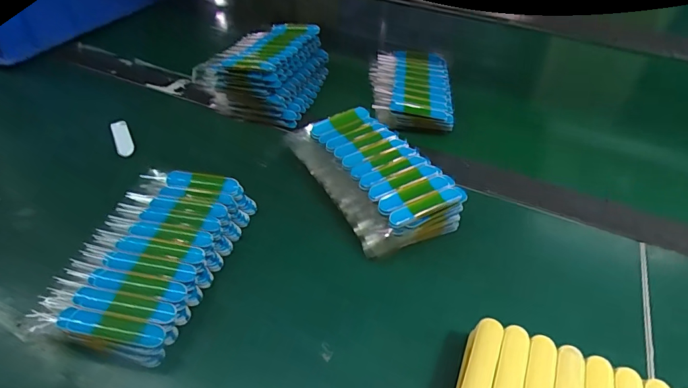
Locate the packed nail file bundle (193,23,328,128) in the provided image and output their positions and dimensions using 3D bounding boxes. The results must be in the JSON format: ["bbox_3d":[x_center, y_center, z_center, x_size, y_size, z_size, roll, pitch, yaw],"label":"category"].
[{"bbox_3d":[-0.081,-0.149,0.497,0.118,0.055,0.170,19,45,16],"label":"packed nail file bundle"}]

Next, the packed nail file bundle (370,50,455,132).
[{"bbox_3d":[0.080,-0.132,0.515,0.092,0.022,0.162,6,43,2],"label":"packed nail file bundle"}]

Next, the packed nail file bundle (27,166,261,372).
[{"bbox_3d":[-0.140,0.041,0.320,0.093,0.028,0.155,12,44,9],"label":"packed nail file bundle"}]

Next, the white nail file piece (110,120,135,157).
[{"bbox_3d":[-0.220,-0.056,0.426,0.016,0.008,0.061,-19,48,-22],"label":"white nail file piece"}]

